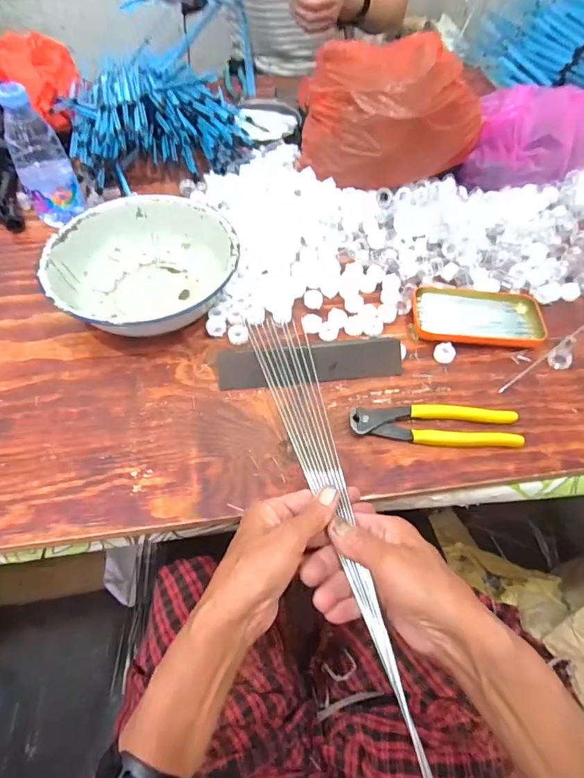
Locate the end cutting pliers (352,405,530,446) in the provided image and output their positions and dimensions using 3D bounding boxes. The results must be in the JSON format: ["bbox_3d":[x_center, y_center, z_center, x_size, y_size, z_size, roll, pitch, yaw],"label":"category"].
[{"bbox_3d":[0.141,0.035,0.449,0.164,0.014,0.039,4,55,1],"label":"end cutting pliers"}]

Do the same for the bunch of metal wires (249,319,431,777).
[{"bbox_3d":[0.040,0.108,0.379,0.053,0.019,0.444,-12,59,-9],"label":"bunch of metal wires"}]

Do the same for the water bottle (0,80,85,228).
[{"bbox_3d":[-0.314,-0.286,0.571,0.052,0.157,0.059,12,55,7],"label":"water bottle"}]

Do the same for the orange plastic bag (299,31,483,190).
[{"bbox_3d":[0.120,-0.353,0.601,0.248,0.153,0.141,17,56,10],"label":"orange plastic bag"}]

